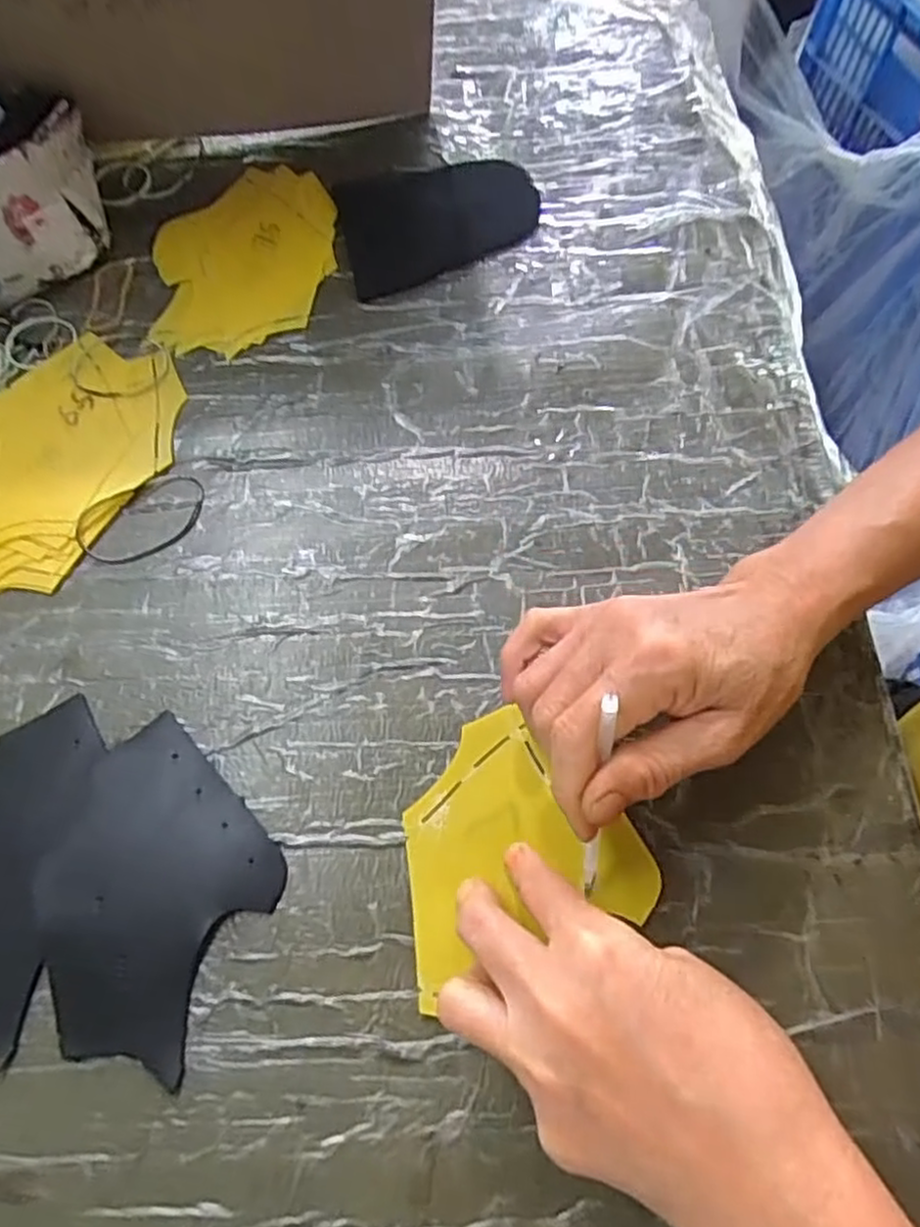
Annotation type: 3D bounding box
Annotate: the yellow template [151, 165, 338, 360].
[{"bbox_3d":[-0.137,-0.230,0.461,0.111,0.008,0.144,-3,67,2],"label":"yellow template"}]

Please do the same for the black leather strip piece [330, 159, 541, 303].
[{"bbox_3d":[-0.013,-0.256,0.463,0.126,0.009,0.091,-16,67,-4],"label":"black leather strip piece"}]

